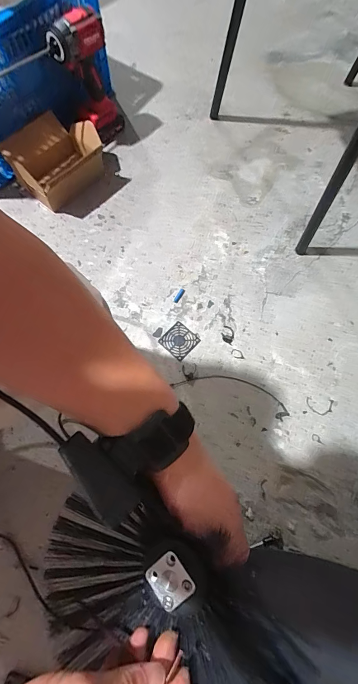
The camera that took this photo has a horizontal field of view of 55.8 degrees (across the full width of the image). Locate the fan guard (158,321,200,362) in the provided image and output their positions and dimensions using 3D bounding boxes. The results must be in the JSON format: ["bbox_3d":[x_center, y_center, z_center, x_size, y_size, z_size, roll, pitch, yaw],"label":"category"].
[{"bbox_3d":[0.000,-0.002,0.656,0.062,0.004,0.060,41,73,14],"label":"fan guard"}]

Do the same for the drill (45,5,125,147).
[{"bbox_3d":[-0.194,-0.559,0.741,0.120,0.238,0.079,-11,69,-5],"label":"drill"}]

